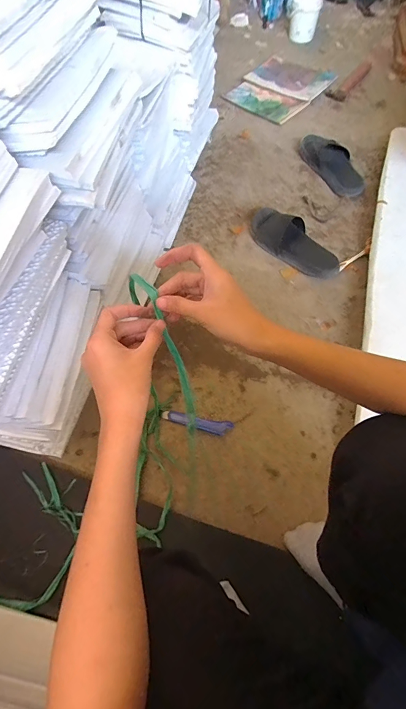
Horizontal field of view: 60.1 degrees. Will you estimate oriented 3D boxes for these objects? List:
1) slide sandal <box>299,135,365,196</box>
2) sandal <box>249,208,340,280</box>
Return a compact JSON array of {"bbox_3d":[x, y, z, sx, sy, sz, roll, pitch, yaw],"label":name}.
[{"bbox_3d":[0.413,-0.579,1.067,0.126,0.060,0.244,-22,64,-10],"label":"slide sandal"},{"bbox_3d":[0.240,-0.298,0.910,0.268,0.072,0.113,39,69,20],"label":"sandal"}]

